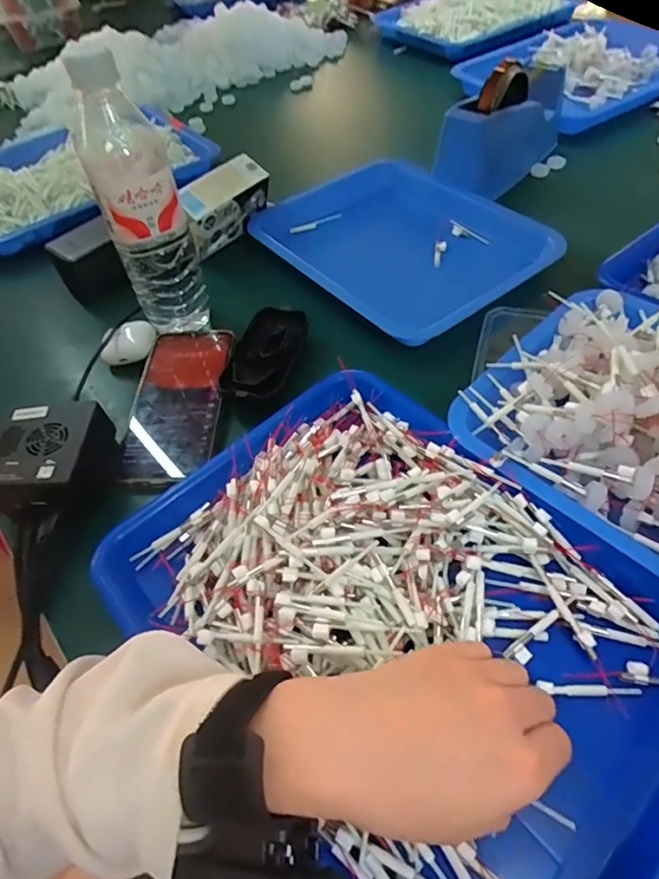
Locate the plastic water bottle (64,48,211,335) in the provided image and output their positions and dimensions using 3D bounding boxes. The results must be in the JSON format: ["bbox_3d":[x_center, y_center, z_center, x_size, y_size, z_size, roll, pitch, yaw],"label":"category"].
[{"bbox_3d":[-0.155,-0.192,0.437,0.065,0.211,0.065,-19,53,-8],"label":"plastic water bottle"}]

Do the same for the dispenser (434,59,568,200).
[{"bbox_3d":[0.205,-0.370,0.613,0.067,0.104,0.190,34,63,27],"label":"dispenser"}]

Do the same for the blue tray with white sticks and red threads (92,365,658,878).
[{"bbox_3d":[0.041,0.105,0.307,0.241,0.052,0.323,-36,60,-25],"label":"blue tray with white sticks and red threads"}]

